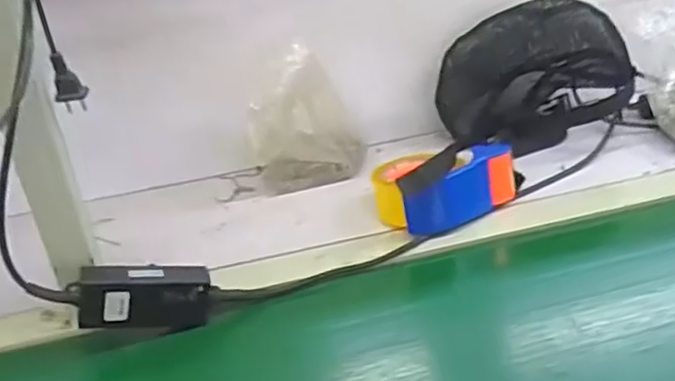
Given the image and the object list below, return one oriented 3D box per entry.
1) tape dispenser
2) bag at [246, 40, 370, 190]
[{"bbox_3d":[0.122,-0.011,0.773,0.161,0.068,0.102,-16,29,-18],"label":"tape dispenser"},{"bbox_3d":[-0.039,-0.085,0.853,0.144,0.163,0.078,-7,27,-1],"label":"bag"}]

